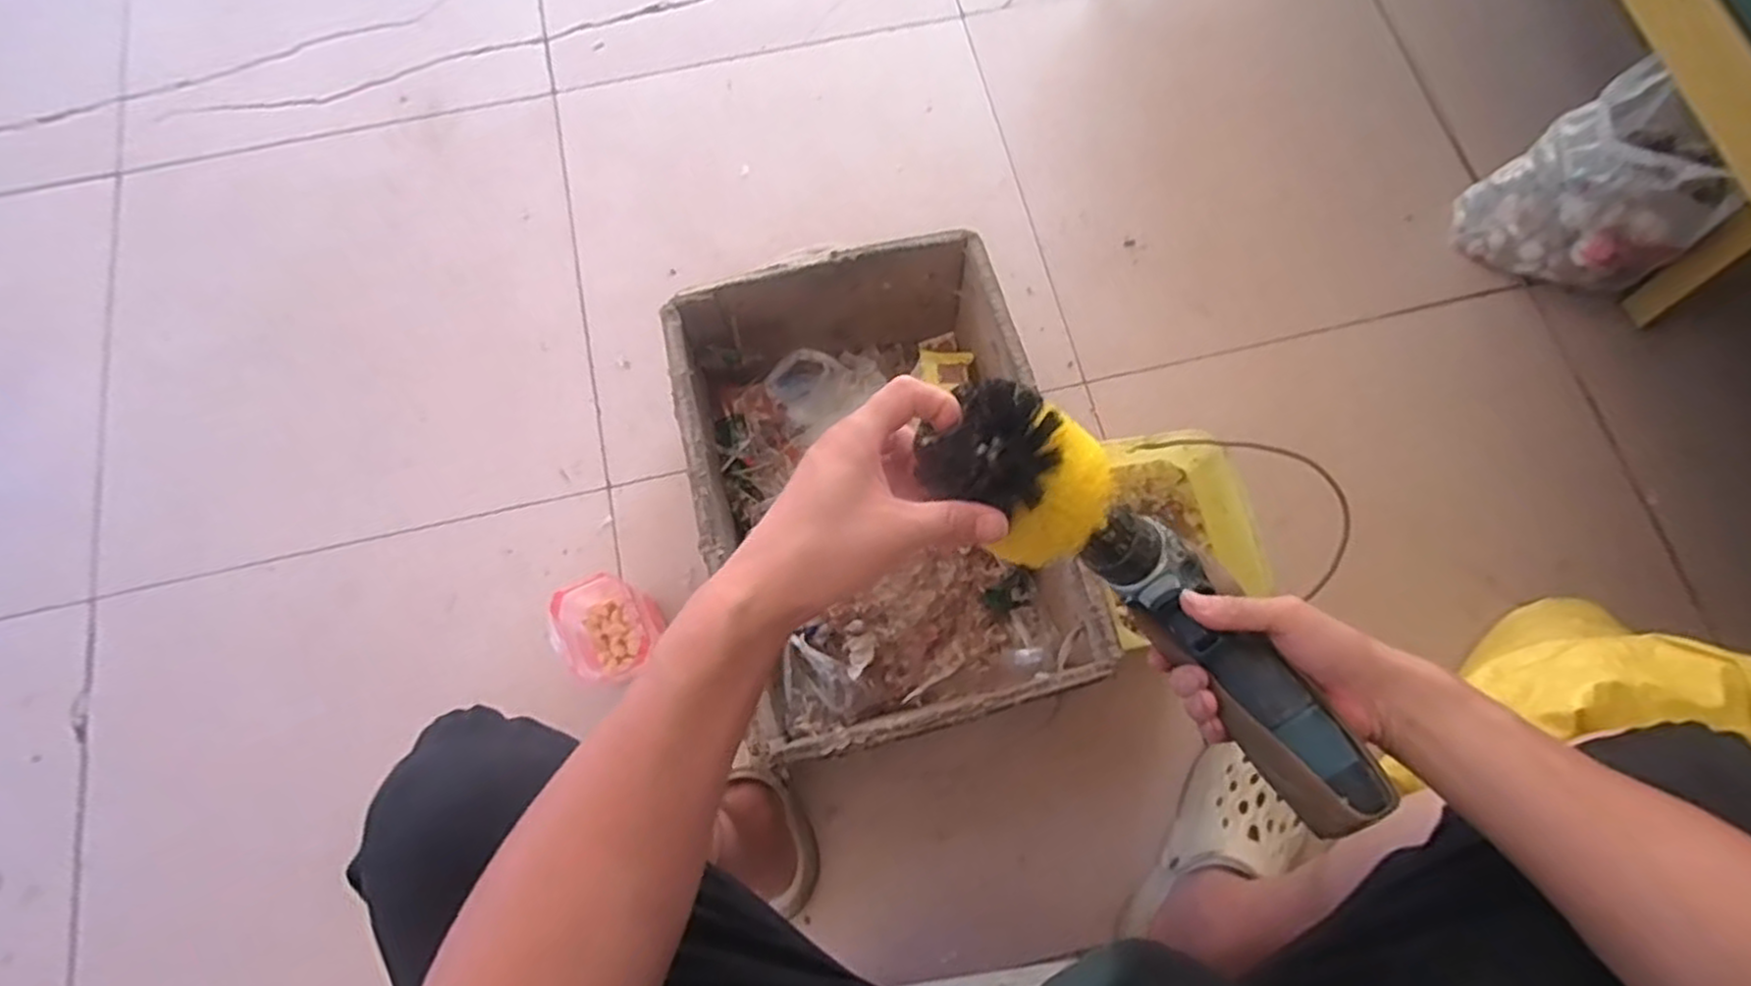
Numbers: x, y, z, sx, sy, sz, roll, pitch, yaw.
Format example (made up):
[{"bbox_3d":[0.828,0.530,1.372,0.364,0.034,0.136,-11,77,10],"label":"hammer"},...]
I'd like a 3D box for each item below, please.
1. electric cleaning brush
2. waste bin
[{"bbox_3d":[0.158,0.047,0.425,0.304,0.112,0.109,42,77,-13],"label":"electric cleaning brush"},{"bbox_3d":[0.001,0.011,0.752,0.322,0.179,0.471,-14,75,-4],"label":"waste bin"}]

